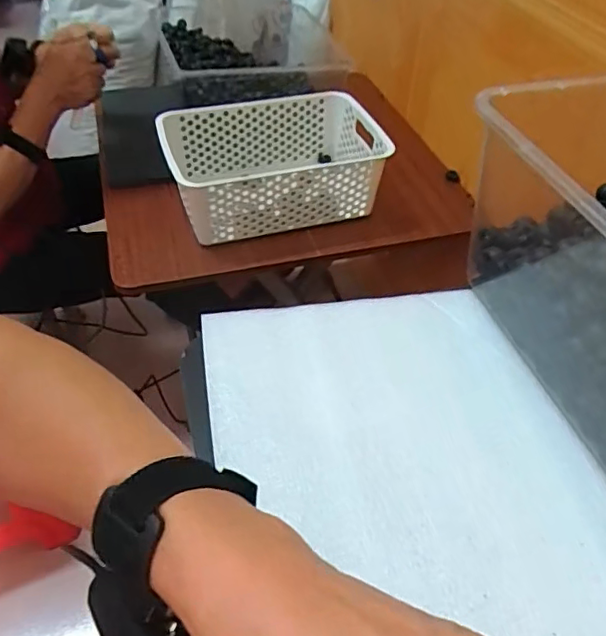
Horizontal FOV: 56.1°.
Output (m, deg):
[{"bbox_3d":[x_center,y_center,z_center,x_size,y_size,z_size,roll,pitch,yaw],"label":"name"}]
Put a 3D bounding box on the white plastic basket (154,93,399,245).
[{"bbox_3d":[-0.044,-0.230,0.865,0.316,0.111,0.206,-11,48,-12],"label":"white plastic basket"}]

